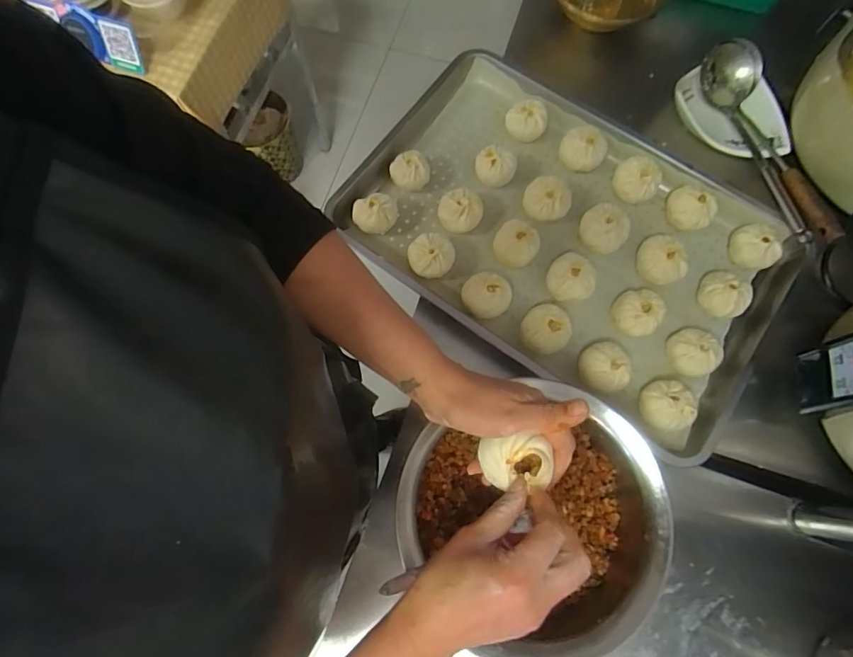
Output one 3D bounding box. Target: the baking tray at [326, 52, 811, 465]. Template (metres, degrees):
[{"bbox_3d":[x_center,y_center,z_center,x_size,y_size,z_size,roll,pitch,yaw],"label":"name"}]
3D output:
[{"bbox_3d":[0.197,-0.136,0.694,0.595,0.054,0.405,31,76,10],"label":"baking tray"}]

